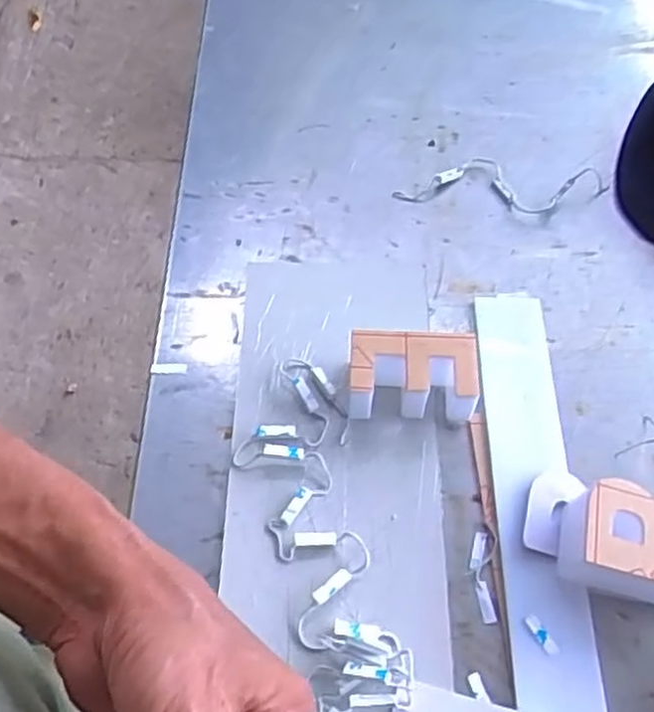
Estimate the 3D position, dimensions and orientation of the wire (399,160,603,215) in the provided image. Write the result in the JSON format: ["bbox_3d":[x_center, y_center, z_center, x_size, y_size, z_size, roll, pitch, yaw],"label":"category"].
[{"bbox_3d":[0.147,-0.145,0.628,0.171,0.014,0.048,7,59,3],"label":"wire"}]

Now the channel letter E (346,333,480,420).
[{"bbox_3d":[0.058,0.014,0.504,0.084,0.046,0.043,2,59,-1],"label":"channel letter E"}]

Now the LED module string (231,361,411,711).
[{"bbox_3d":[-0.006,0.114,0.459,0.072,0.017,0.256,-10,59,-8],"label":"LED module string"}]

